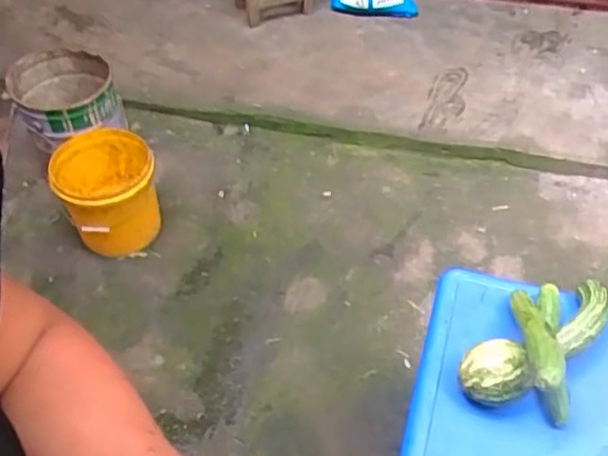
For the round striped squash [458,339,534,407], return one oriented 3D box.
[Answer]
[{"bbox_3d":[0.276,0.217,0.927,0.084,0.091,0.078,-1,48,1],"label":"round striped squash"}]

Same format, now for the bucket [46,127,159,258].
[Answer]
[{"bbox_3d":[-0.494,-0.076,1.648,0.235,0.246,0.235,-1,48,1],"label":"bucket"}]

